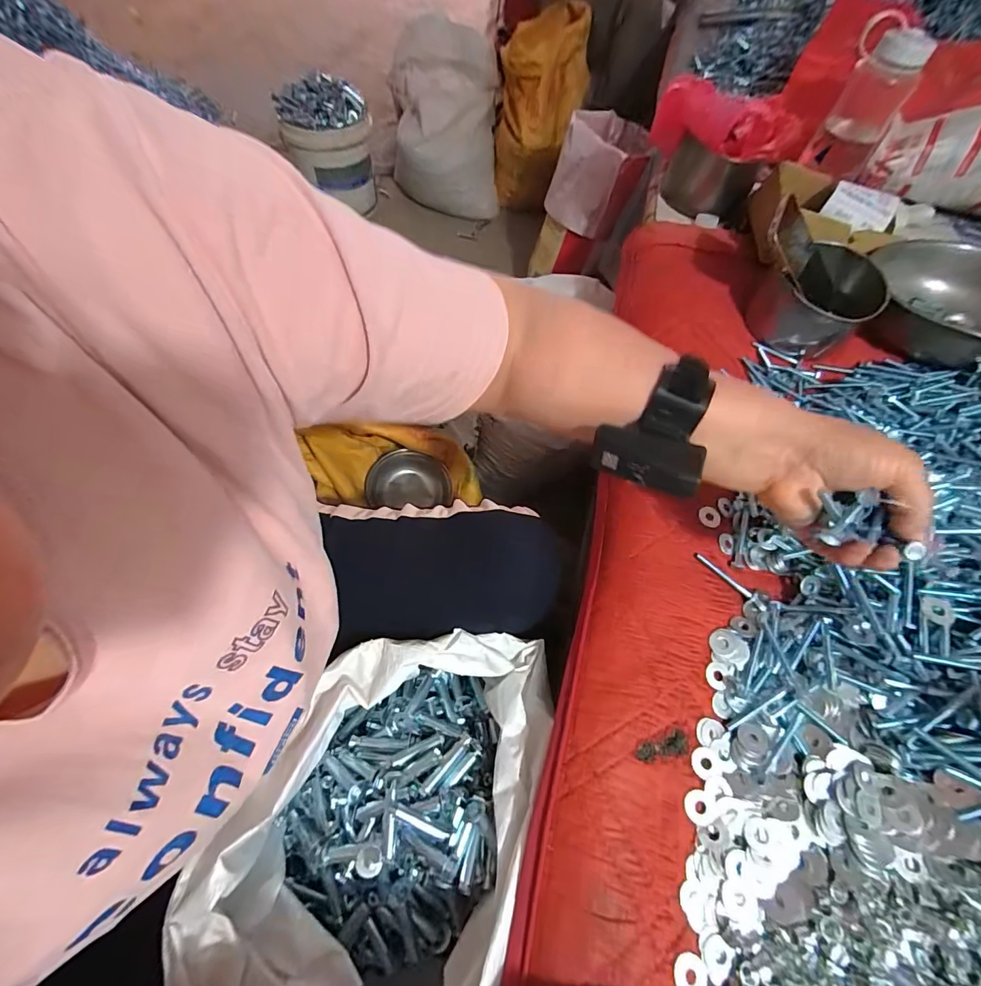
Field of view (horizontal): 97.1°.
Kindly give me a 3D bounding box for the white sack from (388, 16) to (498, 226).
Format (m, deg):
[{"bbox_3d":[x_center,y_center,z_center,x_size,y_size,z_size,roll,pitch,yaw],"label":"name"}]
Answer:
[{"bbox_3d":[-0.139,-1.148,1.312,0.317,0.391,0.347,0,63,-3],"label":"white sack"}]

